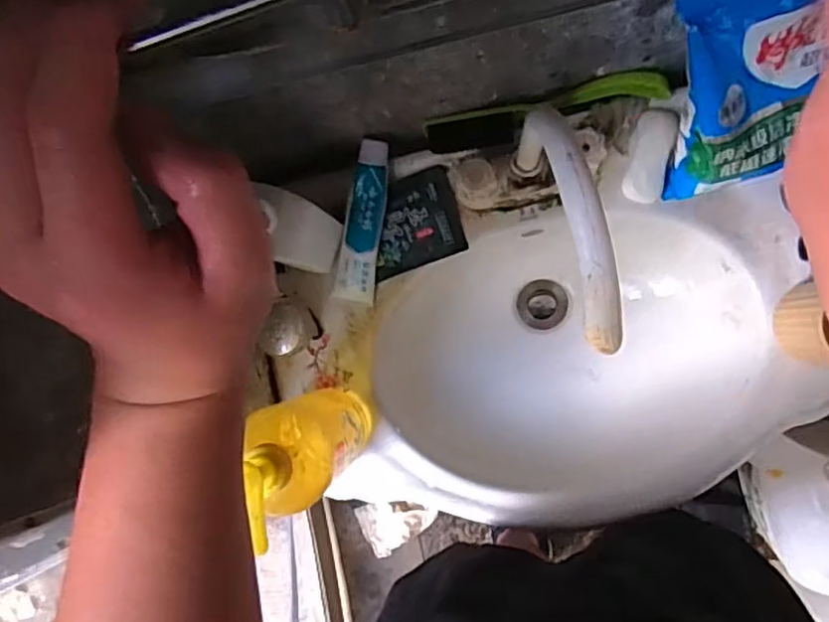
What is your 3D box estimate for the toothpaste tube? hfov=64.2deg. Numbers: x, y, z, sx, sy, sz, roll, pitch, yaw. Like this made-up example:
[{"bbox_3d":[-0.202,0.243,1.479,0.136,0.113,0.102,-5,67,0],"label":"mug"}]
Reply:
[{"bbox_3d":[-0.049,-0.090,0.675,0.039,0.038,0.160,12,88,7],"label":"toothpaste tube"}]

